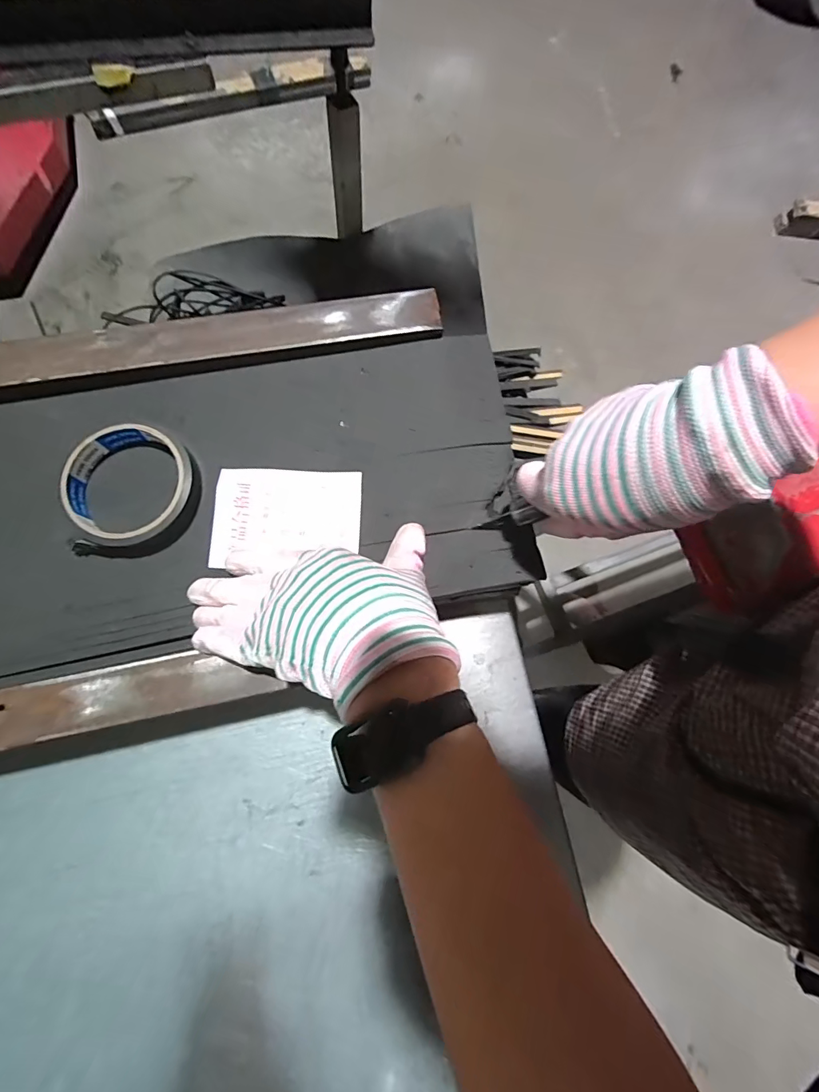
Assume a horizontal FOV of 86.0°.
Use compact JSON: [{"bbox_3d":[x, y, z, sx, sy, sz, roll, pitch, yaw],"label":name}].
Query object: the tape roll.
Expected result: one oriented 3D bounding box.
[{"bbox_3d":[-0.197,-0.044,0.312,0.081,0.021,0.083,1,77,-3],"label":"tape roll"}]

